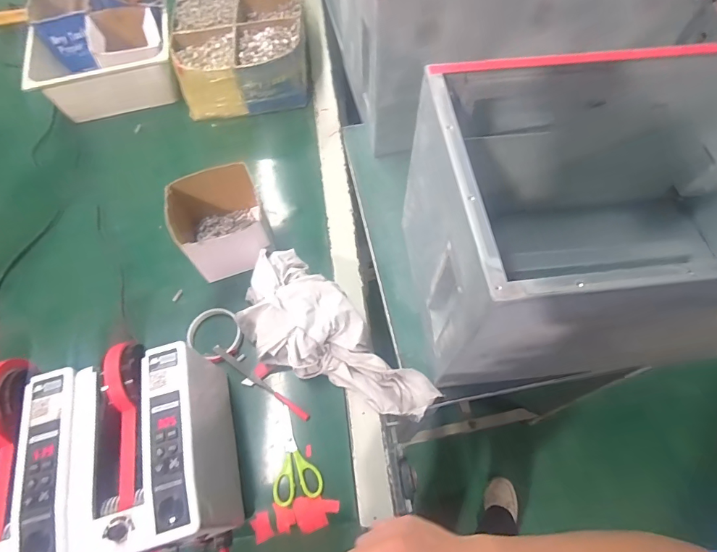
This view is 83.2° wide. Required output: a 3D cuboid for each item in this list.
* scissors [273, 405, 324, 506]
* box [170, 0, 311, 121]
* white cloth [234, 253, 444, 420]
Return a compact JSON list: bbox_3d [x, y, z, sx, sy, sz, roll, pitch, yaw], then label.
[{"bbox_3d":[-0.092,0.242,0.557,0.063,0.014,0.123,-15,63,-6],"label":"scissors"},{"bbox_3d":[-0.259,-0.551,0.918,0.264,0.115,0.399,-6,63,-2],"label":"box"},{"bbox_3d":[-0.040,0.101,0.605,0.333,0.090,0.146,38,69,4],"label":"white cloth"}]

